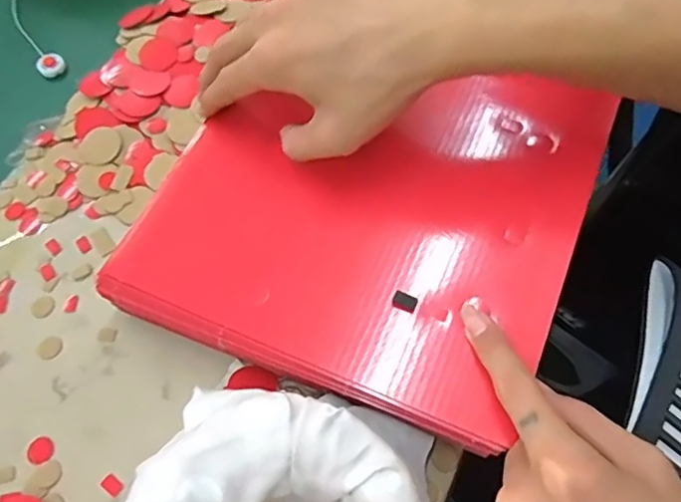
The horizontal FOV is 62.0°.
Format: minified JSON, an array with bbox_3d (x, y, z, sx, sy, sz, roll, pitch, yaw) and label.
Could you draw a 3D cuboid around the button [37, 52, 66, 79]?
[{"bbox_3d":[-0.225,-0.144,0.440,0.020,0.010,0.015,-31,66,-13],"label":"button"}]

